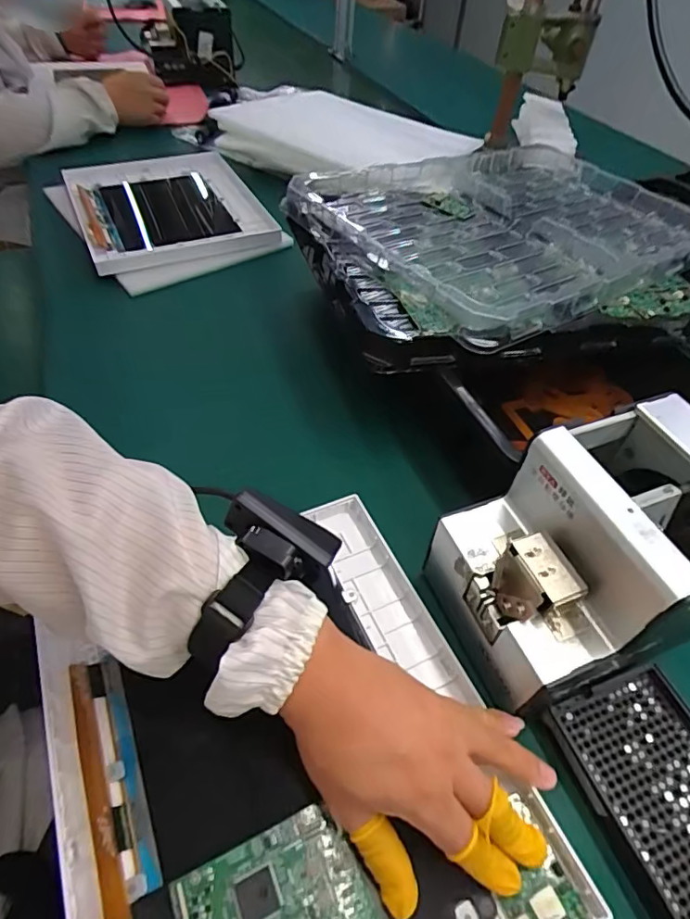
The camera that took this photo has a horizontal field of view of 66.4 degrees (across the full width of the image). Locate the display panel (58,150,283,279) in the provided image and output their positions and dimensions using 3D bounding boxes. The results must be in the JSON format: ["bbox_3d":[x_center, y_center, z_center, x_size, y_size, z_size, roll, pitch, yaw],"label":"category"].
[{"bbox_3d":[-0.291,-0.427,0.884,0.306,0.038,0.408,-19,49,-19],"label":"display panel"}]

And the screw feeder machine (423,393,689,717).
[{"bbox_3d":[0.170,0.066,0.355,0.181,0.139,0.130,-14,52,-17],"label":"screw feeder machine"}]

